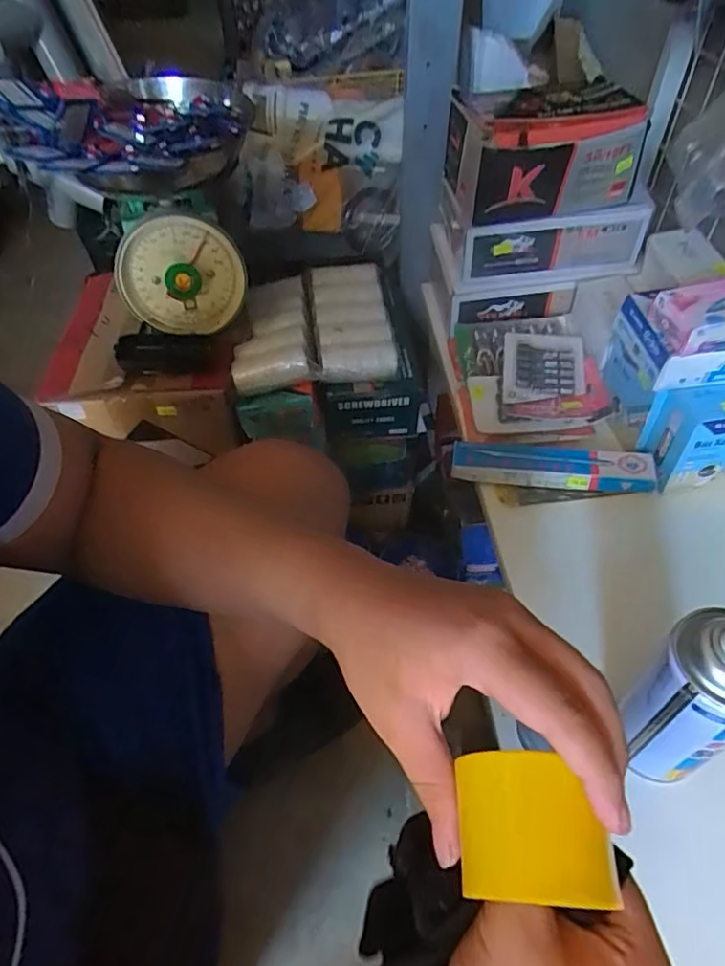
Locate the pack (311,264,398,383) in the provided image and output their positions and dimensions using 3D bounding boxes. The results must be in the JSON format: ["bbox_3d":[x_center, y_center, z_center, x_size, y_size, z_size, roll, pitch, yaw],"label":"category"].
[{"bbox_3d":[-0.015,-0.220,0.755,0.093,0.030,0.227,-5,49,-3],"label":"pack"}]

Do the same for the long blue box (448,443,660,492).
[{"bbox_3d":[0.203,-0.020,0.614,0.205,0.030,0.044,8,50,8],"label":"long blue box"}]

